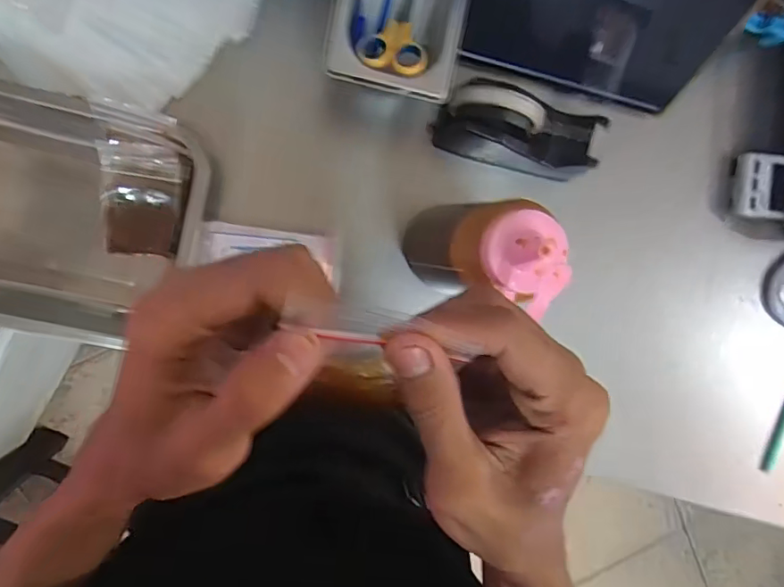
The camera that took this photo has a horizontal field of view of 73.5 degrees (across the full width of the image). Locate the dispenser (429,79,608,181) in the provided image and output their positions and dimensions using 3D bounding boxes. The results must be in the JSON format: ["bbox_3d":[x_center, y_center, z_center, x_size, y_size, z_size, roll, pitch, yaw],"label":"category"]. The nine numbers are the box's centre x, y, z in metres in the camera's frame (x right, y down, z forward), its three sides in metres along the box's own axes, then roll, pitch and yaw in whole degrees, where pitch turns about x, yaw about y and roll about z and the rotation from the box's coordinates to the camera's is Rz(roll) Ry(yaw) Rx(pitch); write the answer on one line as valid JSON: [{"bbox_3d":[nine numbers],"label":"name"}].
[{"bbox_3d":[0.121,-0.157,0.516,0.155,0.083,0.061,12,94,-8],"label":"dispenser"}]

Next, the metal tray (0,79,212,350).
[{"bbox_3d":[-0.339,-0.078,0.497,0.307,0.083,0.220,11,94,-8],"label":"metal tray"}]

